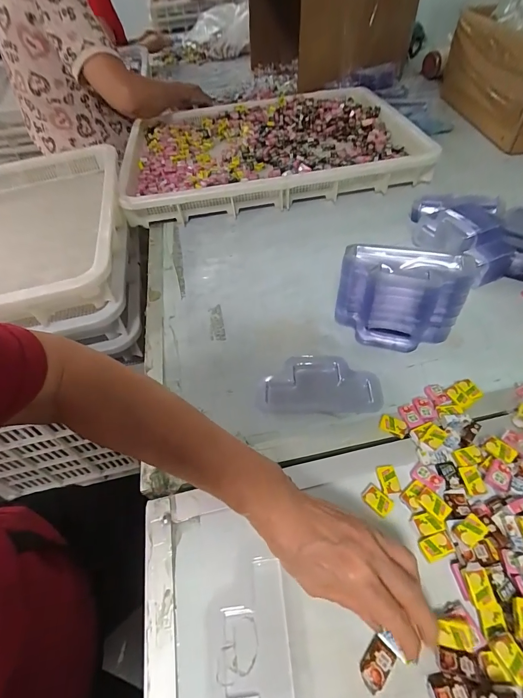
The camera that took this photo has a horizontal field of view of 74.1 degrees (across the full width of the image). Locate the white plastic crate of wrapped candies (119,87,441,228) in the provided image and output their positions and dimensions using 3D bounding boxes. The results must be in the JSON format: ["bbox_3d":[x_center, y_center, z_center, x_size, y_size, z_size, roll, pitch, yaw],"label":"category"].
[{"bbox_3d":[0.005,-0.469,0.810,0.627,0.067,0.484,-11,50,-2],"label":"white plastic crate of wrapped candies"}]

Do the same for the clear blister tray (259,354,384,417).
[{"bbox_3d":[0.065,0.041,0.408,0.139,0.014,0.075,-1,50,5],"label":"clear blister tray"}]

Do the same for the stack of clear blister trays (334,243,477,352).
[{"bbox_3d":[0.164,-0.060,0.423,0.135,0.109,0.081,16,54,18],"label":"stack of clear blister trays"}]

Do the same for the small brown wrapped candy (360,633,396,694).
[{"bbox_3d":[0.085,0.232,0.255,0.018,0.006,0.029,35,62,29],"label":"small brown wrapped candy"}]

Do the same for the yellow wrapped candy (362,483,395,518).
[{"bbox_3d":[0.108,0.140,0.321,0.018,0.004,0.028,-33,55,-20],"label":"yellow wrapped candy"}]

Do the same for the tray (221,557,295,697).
[{"bbox_3d":[-0.004,0.233,0.268,0.050,0.008,0.115,-8,50,0],"label":"tray"}]

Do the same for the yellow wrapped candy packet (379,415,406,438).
[{"bbox_3d":[0.140,0.082,0.368,0.027,0.007,0.017,22,56,23],"label":"yellow wrapped candy packet"}]

